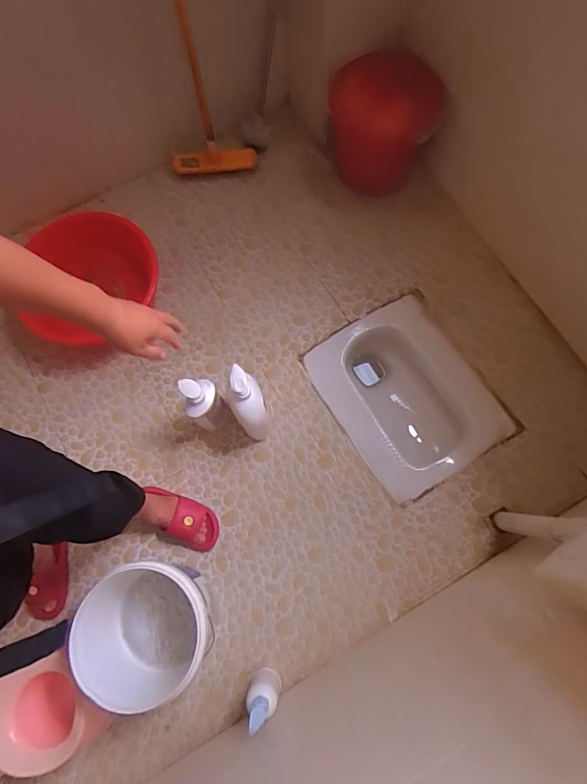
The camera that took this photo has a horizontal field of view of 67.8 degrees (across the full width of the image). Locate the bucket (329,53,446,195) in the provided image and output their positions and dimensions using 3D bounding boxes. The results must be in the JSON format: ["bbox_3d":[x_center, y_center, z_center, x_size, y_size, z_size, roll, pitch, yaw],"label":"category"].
[{"bbox_3d":[0.247,-0.750,1.241,0.285,0.275,0.249,5,76,3],"label":"bucket"}]

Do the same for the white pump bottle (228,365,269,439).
[{"bbox_3d":[-0.108,0.036,1.064,0.079,0.291,0.117,-24,76,-4],"label":"white pump bottle"}]

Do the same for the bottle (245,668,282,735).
[{"bbox_3d":[-0.066,0.663,0.948,0.067,0.156,0.062,7,76,3],"label":"bottle"}]

